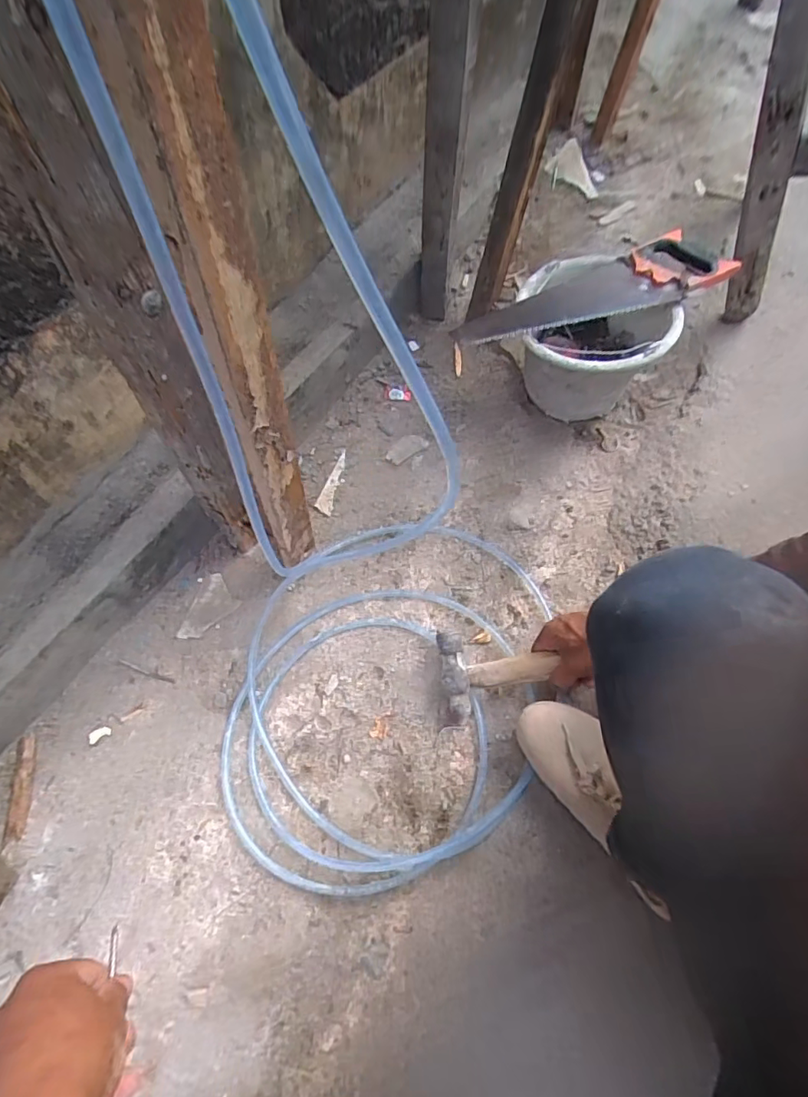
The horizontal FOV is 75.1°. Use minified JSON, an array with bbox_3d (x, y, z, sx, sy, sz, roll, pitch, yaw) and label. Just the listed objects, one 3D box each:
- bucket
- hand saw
[{"bbox_3d":[0.295,-0.325,0.865,0.224,0.175,0.238,0,61,-1],"label":"bucket"},{"bbox_3d":[0.285,-0.392,0.806,0.430,0.054,0.114,-17,63,-10],"label":"hand saw"}]

